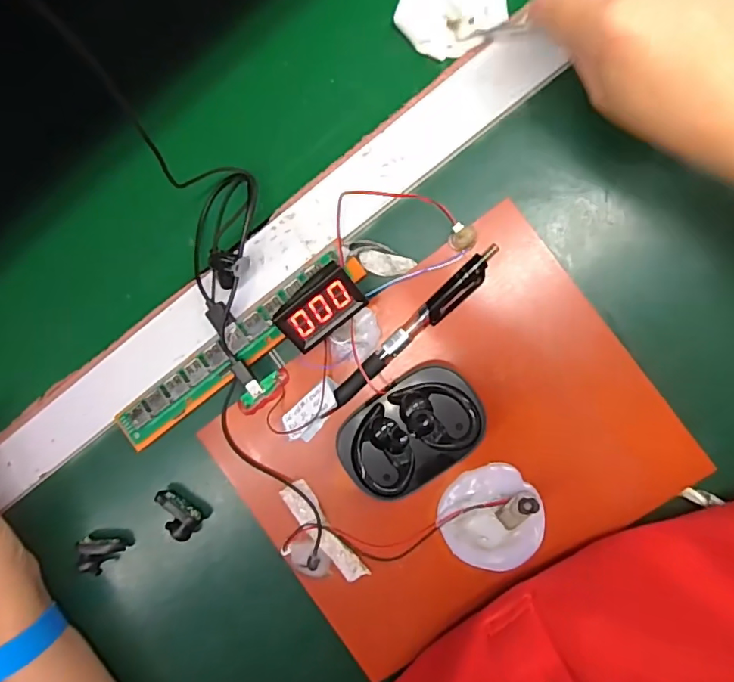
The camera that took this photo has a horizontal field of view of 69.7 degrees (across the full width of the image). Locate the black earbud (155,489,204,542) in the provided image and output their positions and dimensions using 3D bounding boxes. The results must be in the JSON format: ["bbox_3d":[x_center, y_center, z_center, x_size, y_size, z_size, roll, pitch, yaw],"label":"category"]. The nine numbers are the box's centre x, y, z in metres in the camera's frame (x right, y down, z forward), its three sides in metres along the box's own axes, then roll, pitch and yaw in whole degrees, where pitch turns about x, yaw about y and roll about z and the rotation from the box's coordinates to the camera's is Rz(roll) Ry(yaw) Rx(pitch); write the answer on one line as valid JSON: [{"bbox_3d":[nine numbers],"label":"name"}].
[{"bbox_3d":[-0.134,0.123,0.379,0.037,0.027,0.022,41,97,4],"label":"black earbud"}]

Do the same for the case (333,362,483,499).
[{"bbox_3d":[0.028,0.053,0.319,0.085,0.029,0.058,-36,87,8],"label":"case"}]

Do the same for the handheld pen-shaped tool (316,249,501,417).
[{"bbox_3d":[0.027,-0.005,0.323,0.138,0.013,0.014,-44,86,8],"label":"handheld pen-shaped tool"}]

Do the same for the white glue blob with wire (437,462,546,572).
[{"bbox_3d":[0.076,0.109,0.320,0.060,0.015,0.060,0,93,8],"label":"white glue blob with wire"}]

